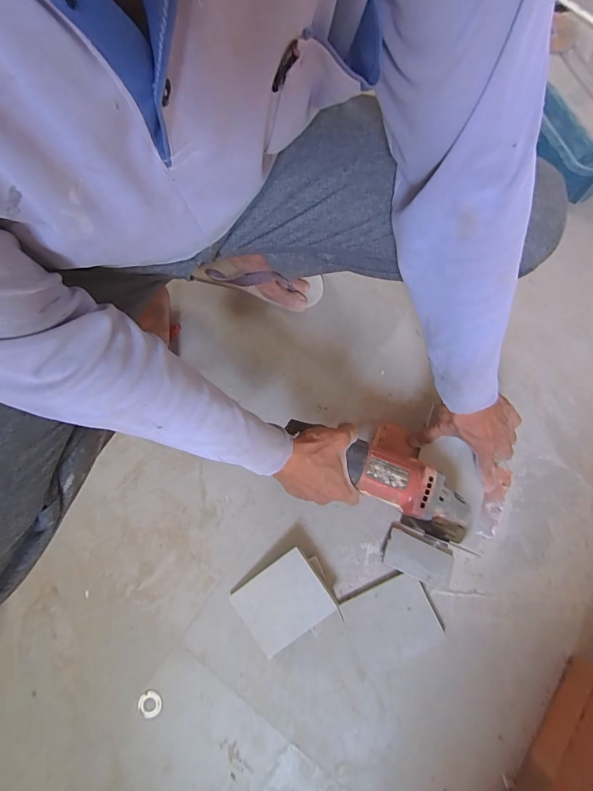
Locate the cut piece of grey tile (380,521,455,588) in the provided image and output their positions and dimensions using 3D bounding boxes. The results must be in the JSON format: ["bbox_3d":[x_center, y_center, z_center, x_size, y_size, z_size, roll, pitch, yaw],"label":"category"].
[{"bbox_3d":[0.173,0.226,0.531,0.095,0.014,0.058,22,76,6],"label":"cut piece of grey tile"}]

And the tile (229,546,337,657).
[{"bbox_3d":[-0.020,0.279,0.509,0.120,0.009,0.095,-39,77,7],"label":"tile"}]

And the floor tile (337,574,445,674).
[{"bbox_3d":[0.127,0.307,0.511,0.117,0.007,0.092,-25,76,-6],"label":"floor tile"}]

